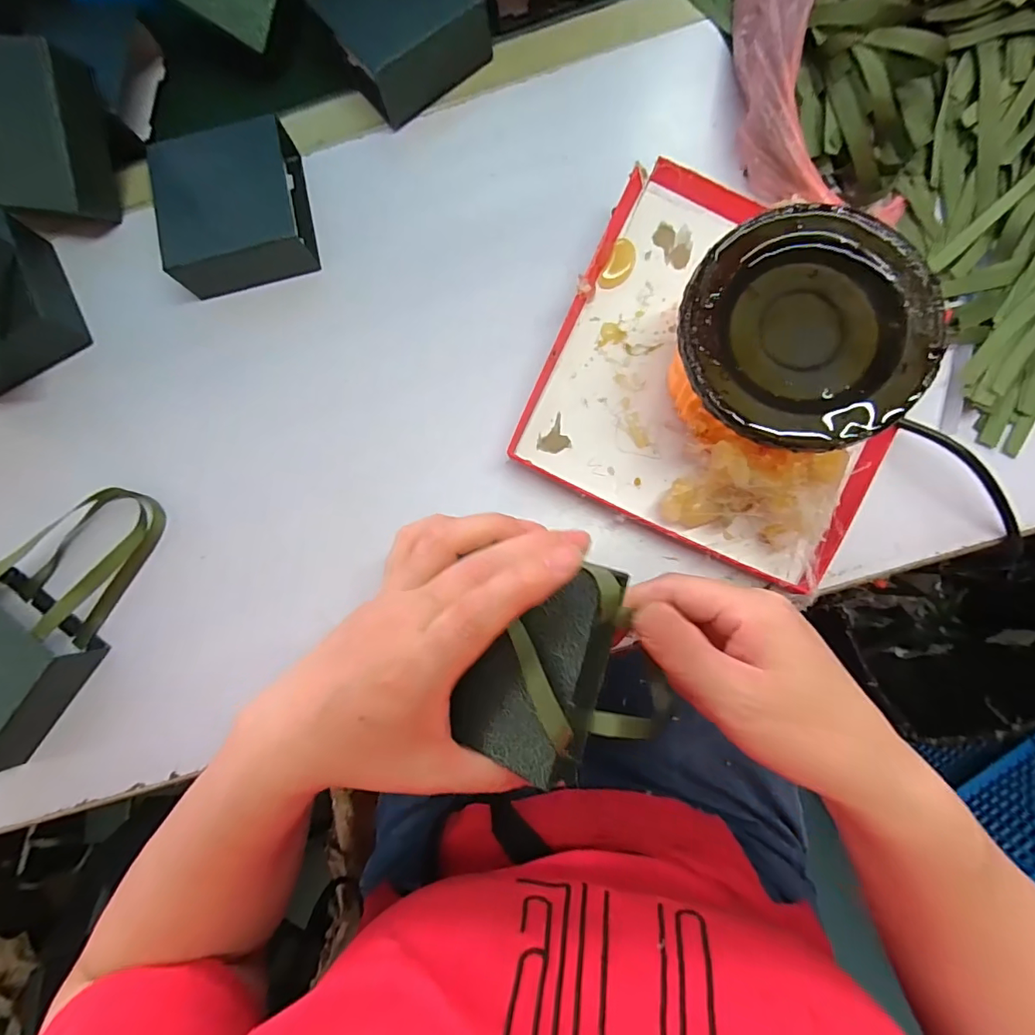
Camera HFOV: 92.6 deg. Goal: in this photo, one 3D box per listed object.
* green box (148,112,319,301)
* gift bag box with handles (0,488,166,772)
[{"bbox_3d":[-0.191,-0.207,0.339,0.090,0.043,0.099,-13,85,1],"label":"green box"},{"bbox_3d":[-0.299,0.057,0.305,0.094,0.038,0.177,30,86,7],"label":"gift bag box with handles"}]

